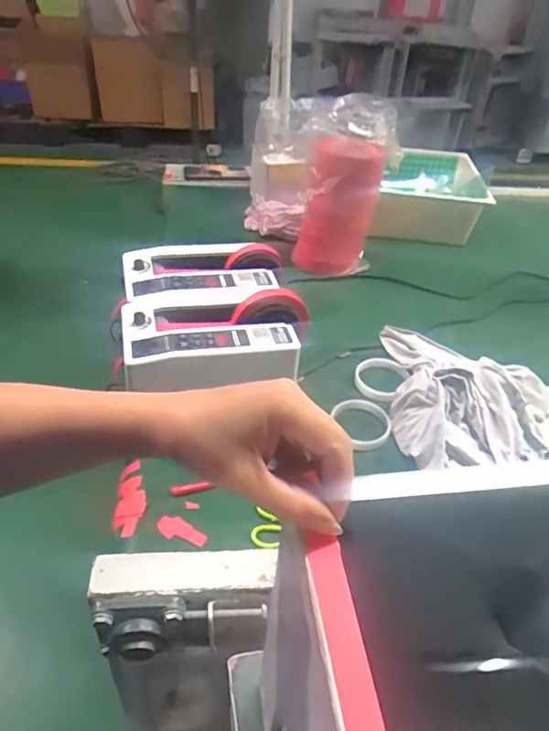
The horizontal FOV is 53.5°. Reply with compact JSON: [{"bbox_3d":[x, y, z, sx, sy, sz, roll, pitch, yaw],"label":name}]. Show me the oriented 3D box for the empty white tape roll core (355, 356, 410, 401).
[{"bbox_3d":[0.158,0.017,0.827,0.077,0.023,0.084,3,41,-2],"label":"empty white tape roll core"}]

